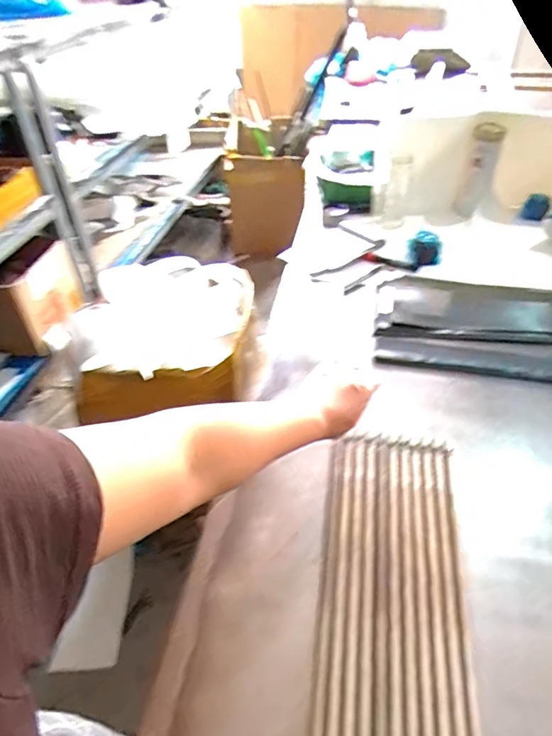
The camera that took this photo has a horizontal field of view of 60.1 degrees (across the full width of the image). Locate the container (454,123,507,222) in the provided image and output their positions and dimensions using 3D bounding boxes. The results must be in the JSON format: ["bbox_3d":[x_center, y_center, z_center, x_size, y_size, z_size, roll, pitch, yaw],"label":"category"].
[{"bbox_3d":[0.492,-0.478,1.155,0.073,0.190,0.069,16,45,19],"label":"container"}]

